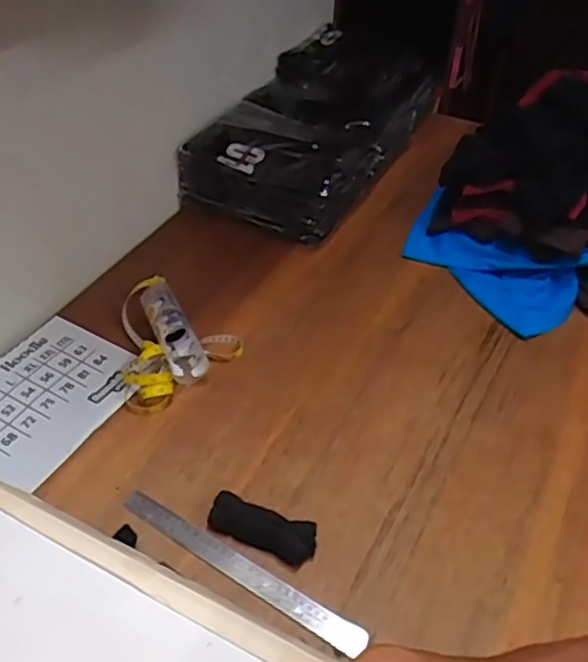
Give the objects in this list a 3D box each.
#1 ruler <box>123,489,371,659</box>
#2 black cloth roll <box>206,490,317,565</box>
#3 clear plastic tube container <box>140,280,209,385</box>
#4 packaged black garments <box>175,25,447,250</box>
[{"bbox_3d":[-0.063,0.270,0.743,0.319,0.007,0.032,26,53,20],"label":"ruler"},{"bbox_3d":[-0.035,0.231,0.764,0.126,0.029,0.043,18,45,12],"label":"black cloth roll"},{"bbox_3d":[-0.184,-0.006,0.974,0.055,0.052,0.191,-15,48,-20],"label":"clear plastic tube container"},{"bbox_3d":[0.055,-0.419,1.336,0.311,0.155,0.594,22,47,16],"label":"packaged black garments"}]

